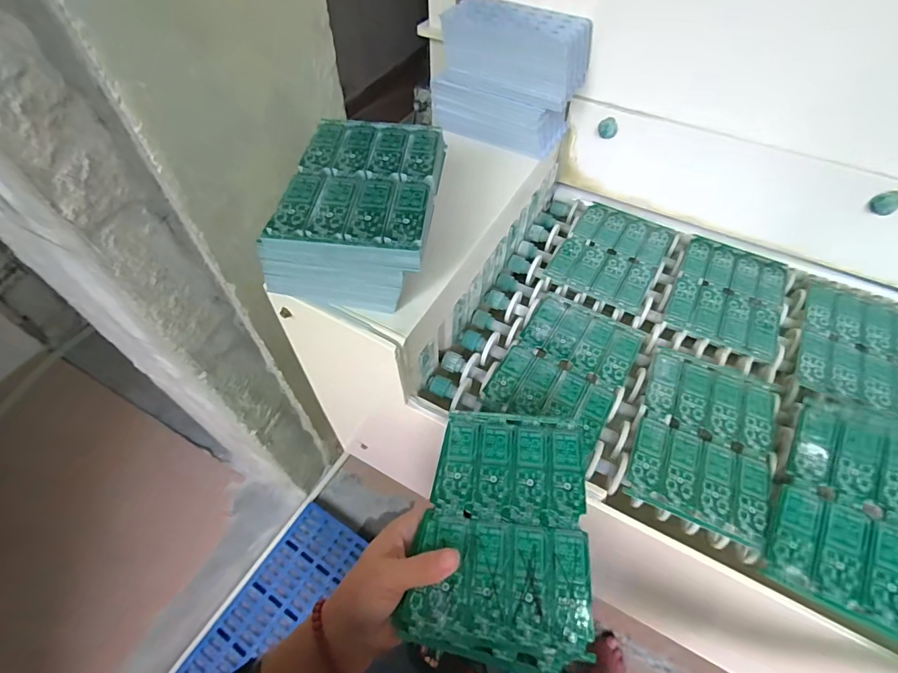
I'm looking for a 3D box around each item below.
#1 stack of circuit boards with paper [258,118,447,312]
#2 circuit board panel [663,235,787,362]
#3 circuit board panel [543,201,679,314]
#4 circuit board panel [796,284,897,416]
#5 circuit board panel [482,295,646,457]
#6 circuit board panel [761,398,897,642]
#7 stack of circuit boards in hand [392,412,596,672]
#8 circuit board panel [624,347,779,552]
[{"bbox_3d":[-0.078,-0.110,0.402,0.137,0.079,0.184,8,53,5],"label":"stack of circuit boards with paper"},{"bbox_3d":[0.344,-0.055,0.541,0.119,0.010,0.166,25,57,17],"label":"circuit board panel"},{"bbox_3d":[0.216,-0.111,0.578,0.120,0.009,0.167,27,57,18],"label":"circuit board panel"},{"bbox_3d":[0.467,0.014,0.493,0.126,0.009,0.163,24,56,16],"label":"circuit board panel"},{"bbox_3d":[0.125,0.032,0.468,0.121,0.006,0.175,26,57,17],"label":"circuit board panel"},{"bbox_3d":[0.346,0.143,0.358,0.119,0.007,0.174,20,63,33],"label":"circuit board panel"},{"bbox_3d":[0.046,0.149,0.348,0.128,0.016,0.181,11,54,7],"label":"stack of circuit boards in hand"},{"bbox_3d":[0.249,0.095,0.427,0.118,0.010,0.174,22,56,15],"label":"circuit board panel"}]

